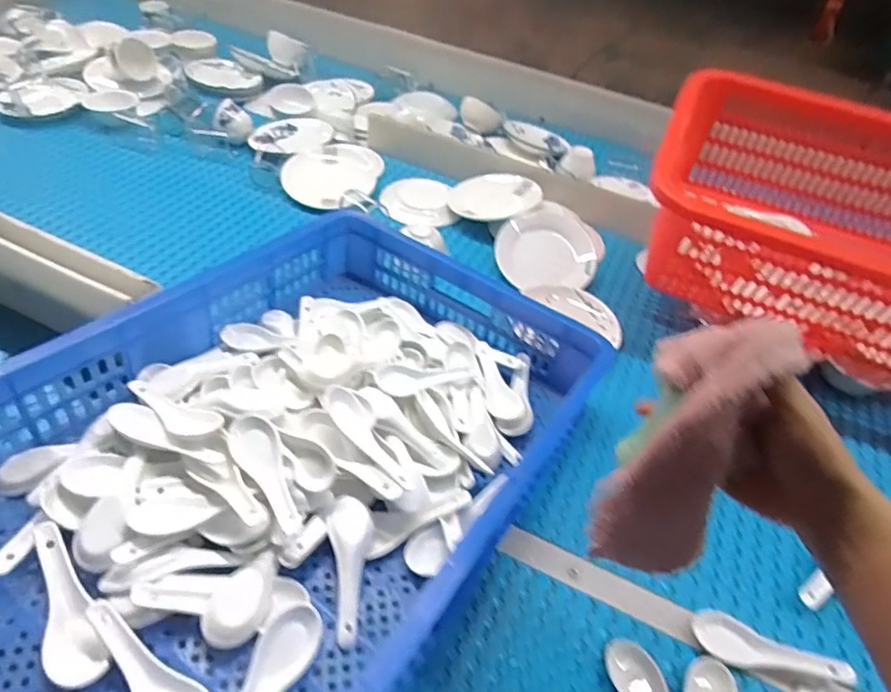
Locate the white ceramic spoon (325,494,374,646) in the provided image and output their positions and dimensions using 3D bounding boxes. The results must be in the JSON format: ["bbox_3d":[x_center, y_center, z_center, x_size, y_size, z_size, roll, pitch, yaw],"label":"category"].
[{"bbox_3d":[-0.081,0.181,0.461,0.037,0.018,0.124,-1,46,-9],"label":"white ceramic spoon"}]

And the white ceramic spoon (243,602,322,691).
[{"bbox_3d":[-0.131,0.239,0.380,0.036,0.023,0.122,21,47,12],"label":"white ceramic spoon"}]

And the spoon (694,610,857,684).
[{"bbox_3d":[0.285,0.269,0.481,0.123,0.024,0.044,18,46,9],"label":"spoon"}]

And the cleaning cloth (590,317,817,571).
[{"bbox_3d":[0.151,0.064,0.346,0.071,0.181,0.051,25,21,16],"label":"cleaning cloth"}]

